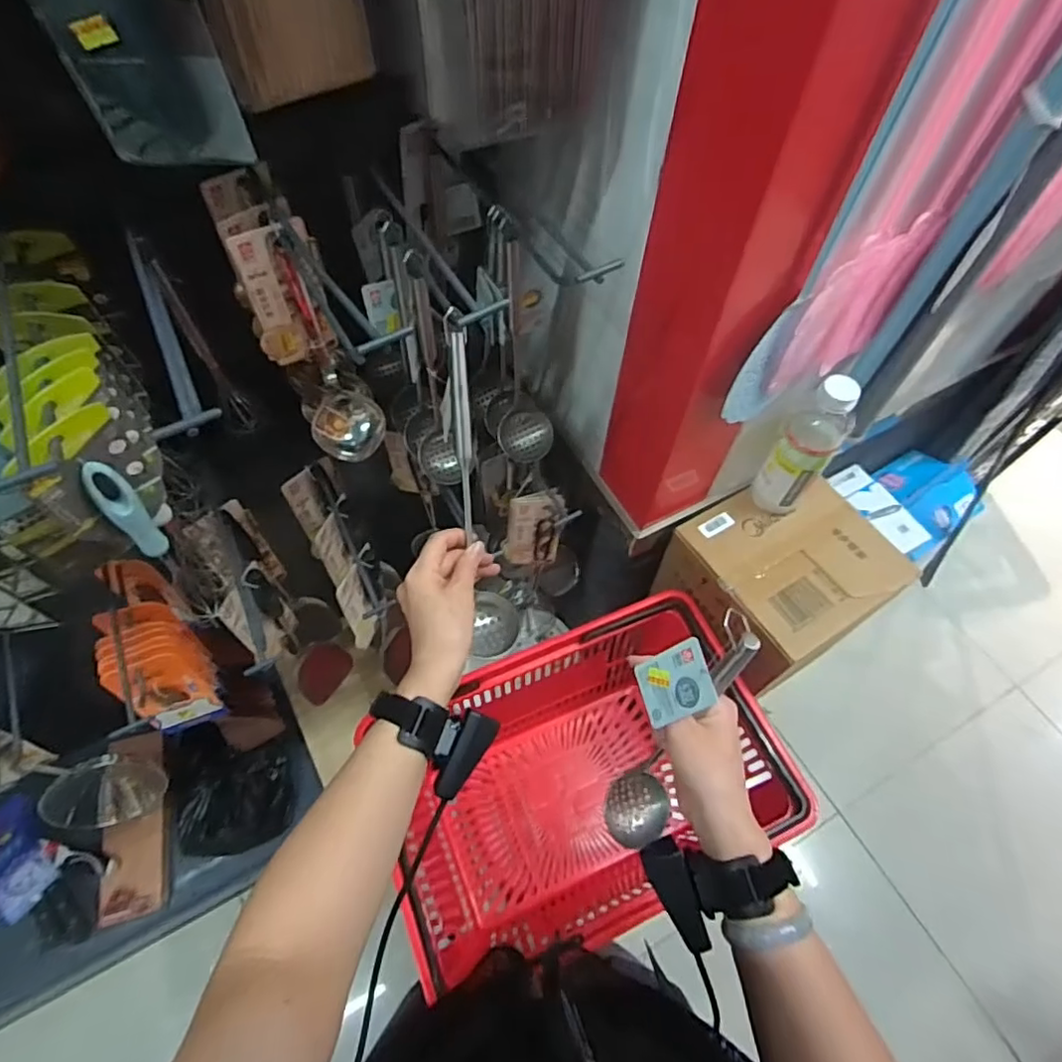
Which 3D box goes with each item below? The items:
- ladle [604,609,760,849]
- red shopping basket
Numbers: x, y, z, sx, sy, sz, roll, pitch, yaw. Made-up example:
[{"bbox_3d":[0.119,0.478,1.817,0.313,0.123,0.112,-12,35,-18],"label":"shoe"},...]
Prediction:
[{"bbox_3d":[0.108,0.163,0.486,0.057,0.295,0.047,8,40,3],"label":"ladle"},{"bbox_3d":[0.063,0.336,0.831,0.440,0.276,0.310,-20,63,-13],"label":"red shopping basket"}]

